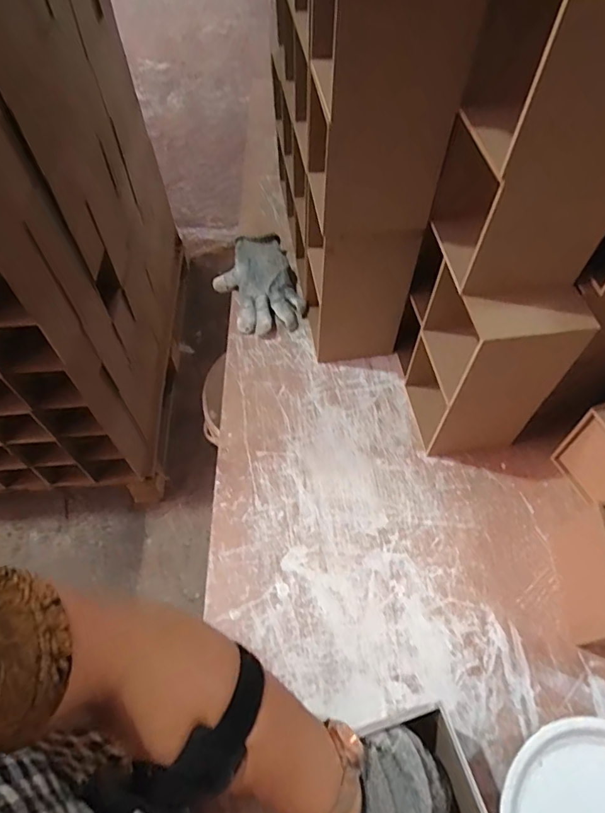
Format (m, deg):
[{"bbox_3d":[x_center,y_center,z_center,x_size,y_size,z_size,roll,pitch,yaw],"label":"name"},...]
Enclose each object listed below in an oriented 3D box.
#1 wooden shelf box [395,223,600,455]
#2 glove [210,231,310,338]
[{"bbox_3d":[0.195,-0.072,0.559,0.110,0.220,0.175,-7,56,-3],"label":"wooden shelf box"},{"bbox_3d":[-0.067,-0.186,0.739,0.120,0.040,0.178,-17,57,-10],"label":"glove"}]

